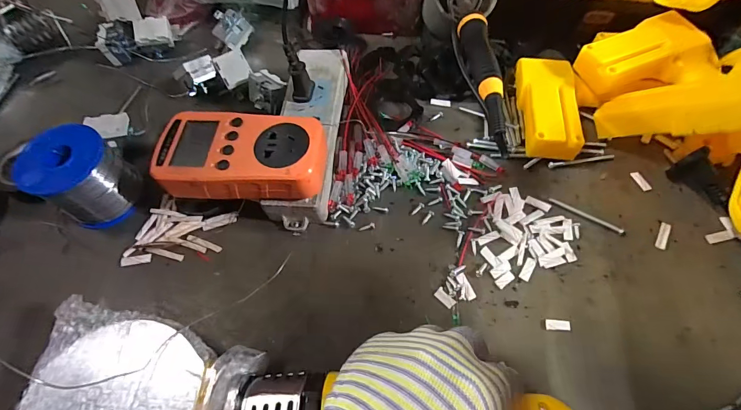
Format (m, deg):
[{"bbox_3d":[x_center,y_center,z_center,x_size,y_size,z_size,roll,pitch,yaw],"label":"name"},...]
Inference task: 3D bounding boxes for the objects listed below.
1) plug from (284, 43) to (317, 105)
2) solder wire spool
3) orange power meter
[{"bbox_3d":[-0.064,-0.117,0.333,0.021,0.051,0.020,-11,63,-3],"label":"plug"},{"bbox_3d":[-0.242,-0.022,0.316,0.061,0.067,0.063,30,68,17],"label":"solder wire spool"},{"bbox_3d":[-0.100,-0.040,0.297,0.126,0.030,0.069,-2,63,1],"label":"orange power meter"}]

